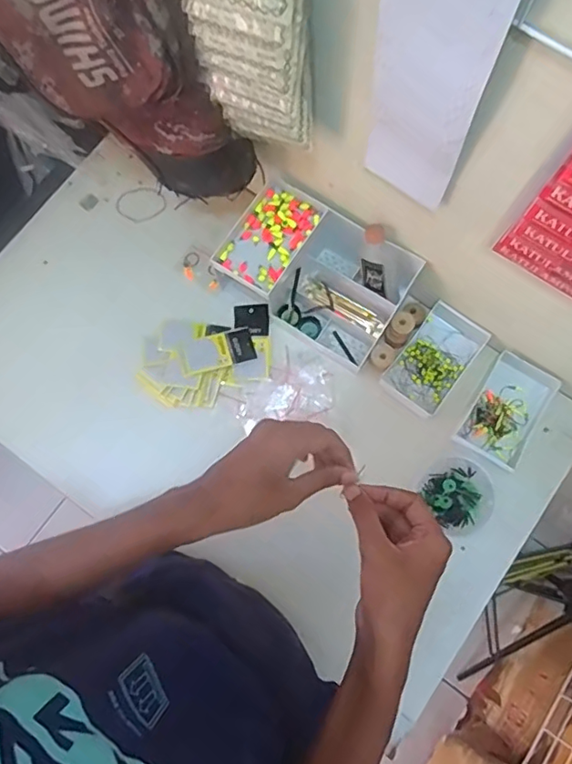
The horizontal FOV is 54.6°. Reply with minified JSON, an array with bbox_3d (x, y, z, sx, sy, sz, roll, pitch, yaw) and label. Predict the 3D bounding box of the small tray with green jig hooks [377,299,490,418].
[{"bbox_3d":[0.200,-0.031,0.750,0.086,0.027,0.148,37,80,9],"label":"small tray with green jig hooks"}]

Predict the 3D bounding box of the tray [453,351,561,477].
[{"bbox_3d":[0.287,0.039,0.723,0.086,0.034,0.139,33,79,8],"label":"tray"}]

